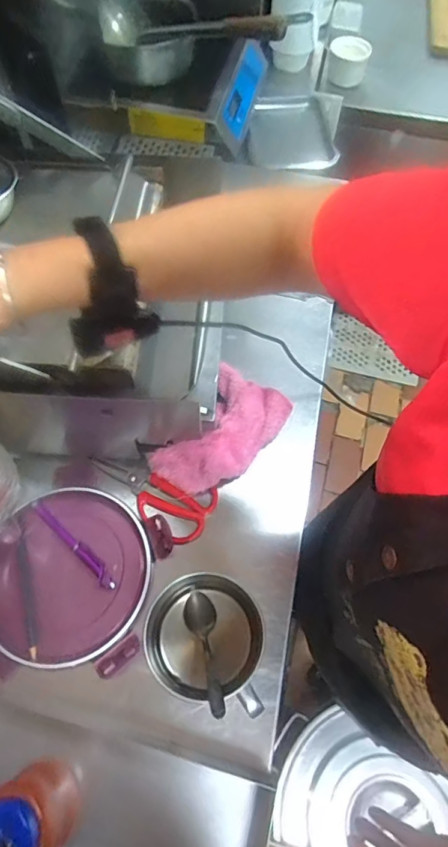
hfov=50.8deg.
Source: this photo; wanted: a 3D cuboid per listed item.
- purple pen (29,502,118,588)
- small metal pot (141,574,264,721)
[{"bbox_3d":[-0.183,0.148,0.577,0.146,0.017,0.018,41,70,18],"label":"purple pen"},{"bbox_3d":[-0.014,0.222,0.503,0.122,0.097,0.122,0,64,0],"label":"small metal pot"}]

